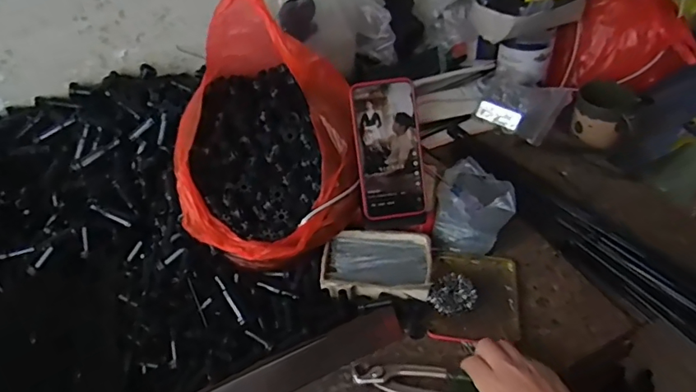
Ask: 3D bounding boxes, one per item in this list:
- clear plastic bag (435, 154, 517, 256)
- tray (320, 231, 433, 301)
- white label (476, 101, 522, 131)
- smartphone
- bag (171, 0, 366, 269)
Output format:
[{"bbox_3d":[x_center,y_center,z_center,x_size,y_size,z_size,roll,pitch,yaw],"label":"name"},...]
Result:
[{"bbox_3d":[0.164,0.014,0.643,0.094,0.057,0.118,9,46,15],"label":"clear plastic bag"},{"bbox_3d":[0.035,0.083,0.597,0.127,0.026,0.086,-2,44,3],"label":"tray"},{"bbox_3d":[0.245,-0.132,0.812,0.007,0.029,0.079,-1,27,-47],"label":"white label"},{"bbox_3d":[0.049,-0.055,0.597,0.080,0.163,0.008,-9,7,2],"label":"smartphone"},{"bbox_3d":[-0.099,-0.071,0.601,0.207,0.236,0.274,-6,44,-1],"label":"bag"}]

